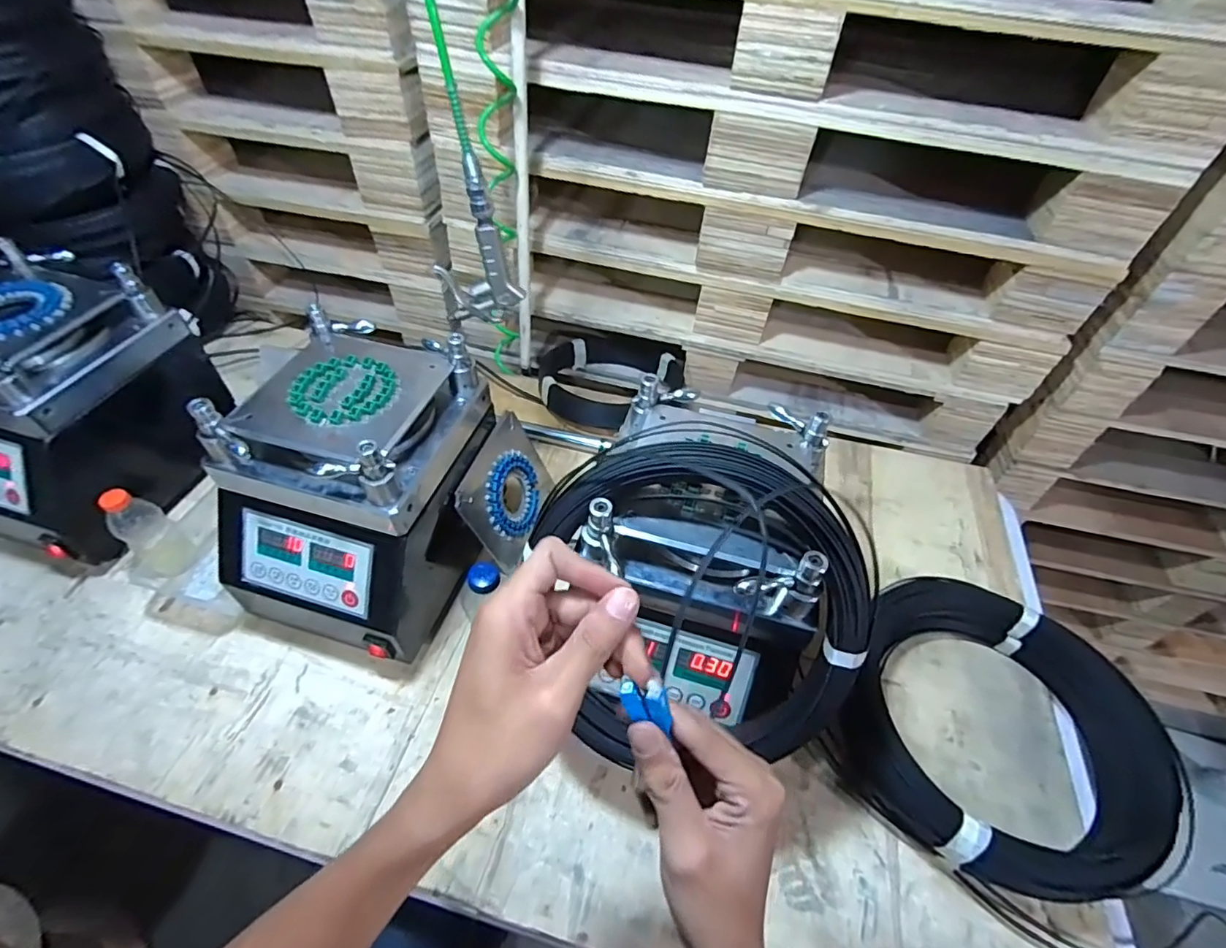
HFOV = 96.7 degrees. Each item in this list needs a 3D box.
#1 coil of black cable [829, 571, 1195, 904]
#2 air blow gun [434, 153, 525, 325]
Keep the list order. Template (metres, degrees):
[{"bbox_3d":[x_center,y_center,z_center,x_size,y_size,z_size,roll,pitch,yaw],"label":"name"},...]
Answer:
[{"bbox_3d":[0.406,0.274,0.591,0.283,0.087,0.293,1,49,-1],"label":"coil of black cable"},{"bbox_3d":[-0.151,-0.246,0.596,0.090,0.171,0.023,0,50,-2],"label":"air blow gun"}]

